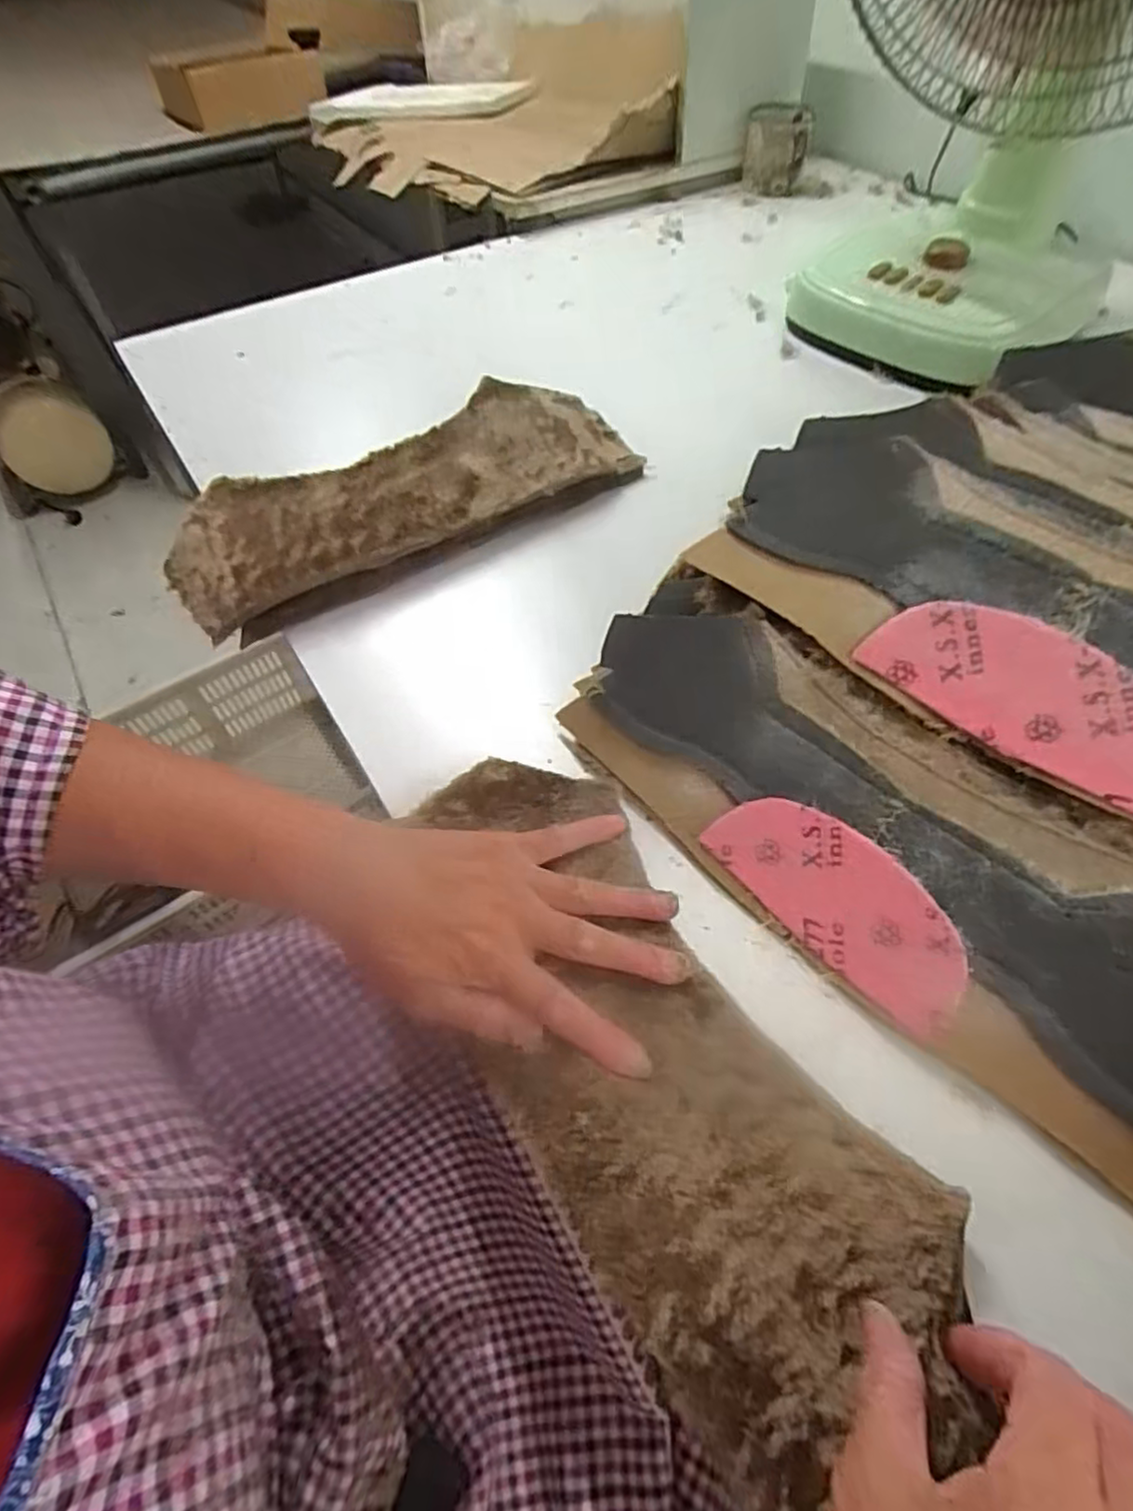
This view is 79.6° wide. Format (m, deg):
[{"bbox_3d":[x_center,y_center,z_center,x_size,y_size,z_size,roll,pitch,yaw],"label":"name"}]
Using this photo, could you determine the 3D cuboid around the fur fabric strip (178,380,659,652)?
[{"bbox_3d":[-0.122,-0.202,0.524,0.353,0.028,0.127,-31,70,-17],"label":"fur fabric strip"}]

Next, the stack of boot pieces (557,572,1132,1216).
[{"bbox_3d":[0.157,0.043,0.335,0.117,0.075,0.379,-37,64,-20],"label":"stack of boot pieces"}]

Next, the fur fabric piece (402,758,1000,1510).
[{"bbox_3d":[0.033,0.126,0.310,0.133,0.012,0.321,-25,58,-14],"label":"fur fabric piece"}]

